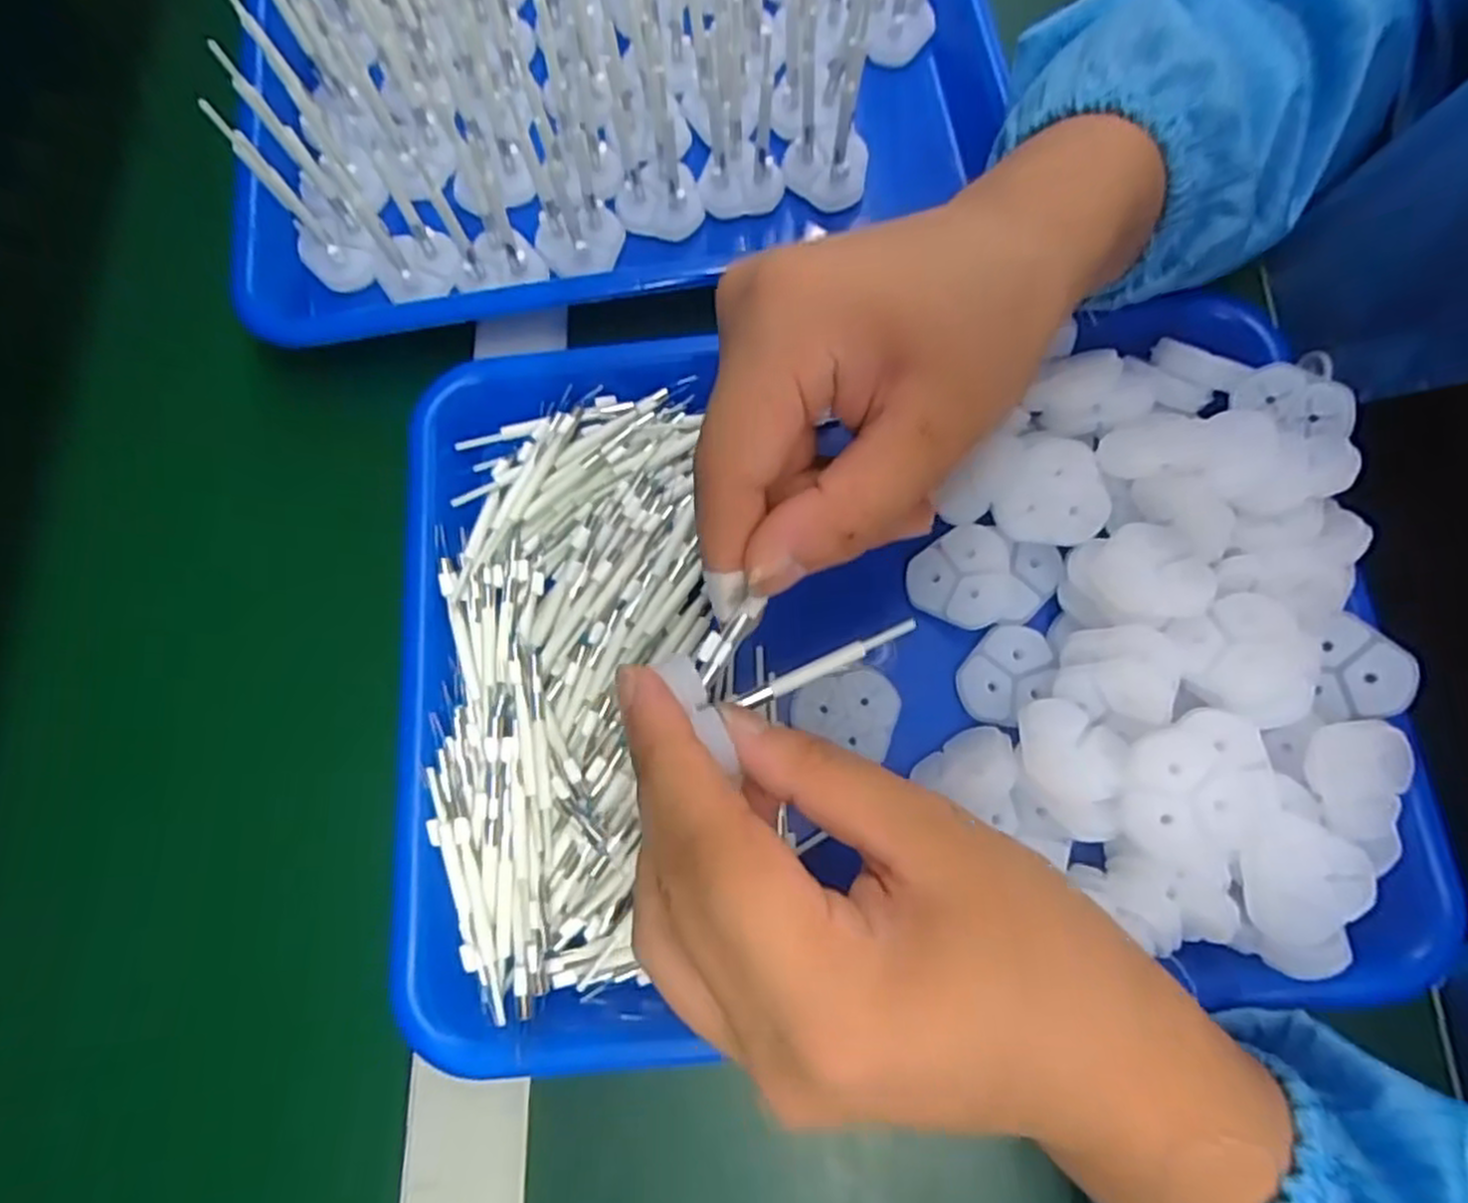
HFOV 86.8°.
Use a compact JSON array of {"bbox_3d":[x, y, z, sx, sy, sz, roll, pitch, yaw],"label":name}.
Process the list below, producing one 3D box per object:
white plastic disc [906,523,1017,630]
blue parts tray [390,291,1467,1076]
[{"bbox_3d":[0.083,-0.009,0.284,0.036,0.007,0.036,-3,81,18],"label":"white plastic disc"},{"bbox_3d":[0.047,0.013,0.268,0.322,0.055,0.239,-5,74,1],"label":"blue parts tray"}]

